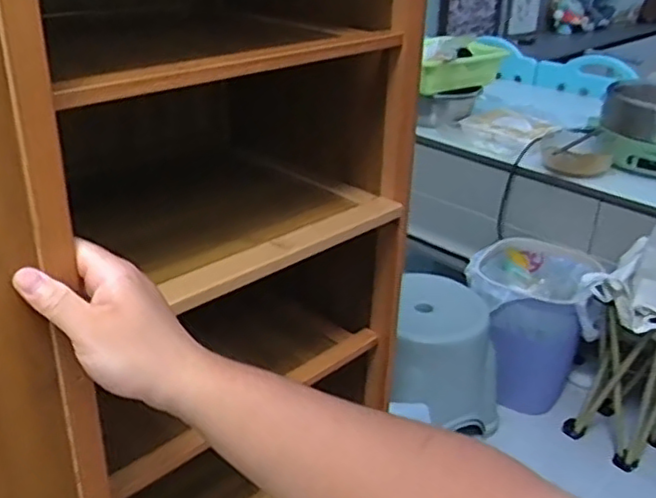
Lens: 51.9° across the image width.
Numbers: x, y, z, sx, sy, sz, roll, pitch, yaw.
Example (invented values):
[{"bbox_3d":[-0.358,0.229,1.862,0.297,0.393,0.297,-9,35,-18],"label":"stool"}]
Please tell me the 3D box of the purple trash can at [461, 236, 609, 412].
[{"bbox_3d":[0.416,0.159,1.463,0.237,0.293,0.237,2,28,-1],"label":"purple trash can"}]

